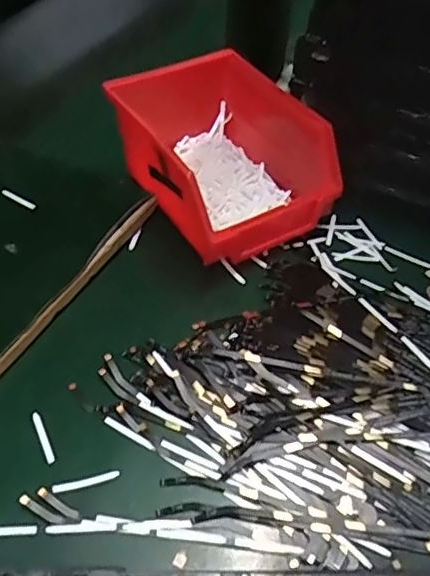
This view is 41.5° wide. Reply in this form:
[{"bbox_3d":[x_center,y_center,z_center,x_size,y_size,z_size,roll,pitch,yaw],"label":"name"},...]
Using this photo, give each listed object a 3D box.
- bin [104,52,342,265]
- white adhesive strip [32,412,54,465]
[{"bbox_3d":[0.005,-0.091,0.395,0.109,0.072,0.150,-24,53,-21],"label":"bin"},{"bbox_3d":[-0.088,0.076,0.290,0.004,0.004,0.031,-19,51,-20],"label":"white adhesive strip"}]

